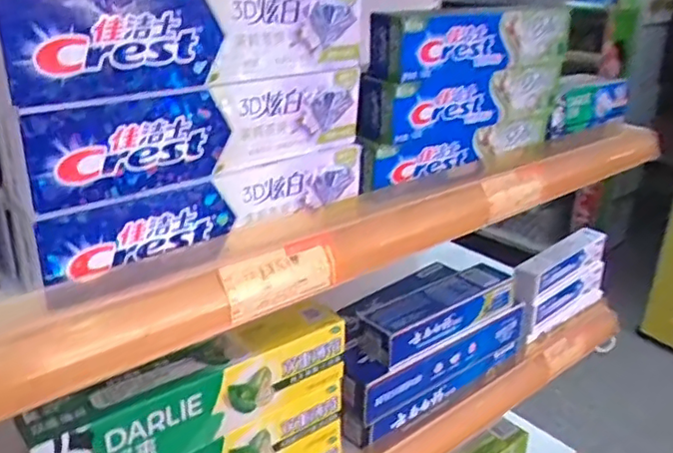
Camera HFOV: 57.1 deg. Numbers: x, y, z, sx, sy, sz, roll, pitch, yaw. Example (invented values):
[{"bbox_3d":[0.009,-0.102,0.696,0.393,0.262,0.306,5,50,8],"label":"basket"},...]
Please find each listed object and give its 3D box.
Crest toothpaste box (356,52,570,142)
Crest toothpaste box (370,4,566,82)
[{"bbox_3d":[0.113,-0.113,0.524,0.196,0.051,0.039,-12,25,-28],"label":"Crest toothpaste box"},{"bbox_3d":[0.116,-0.155,0.512,0.195,0.051,0.037,-14,27,-33],"label":"Crest toothpaste box"}]

